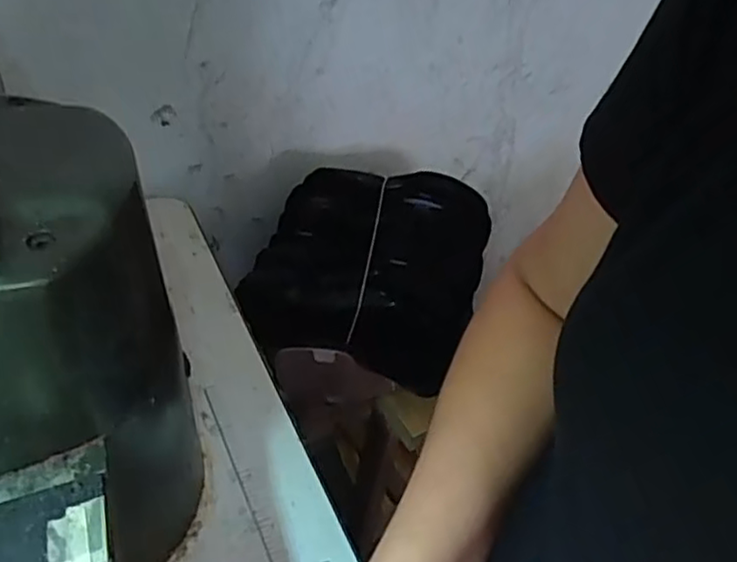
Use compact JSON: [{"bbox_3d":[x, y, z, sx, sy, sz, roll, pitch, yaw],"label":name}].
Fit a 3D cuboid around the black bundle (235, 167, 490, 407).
[{"bbox_3d":[0.001,-0.006,0.873,0.237,0.163,0.298,16,47,8],"label":"black bundle"}]

